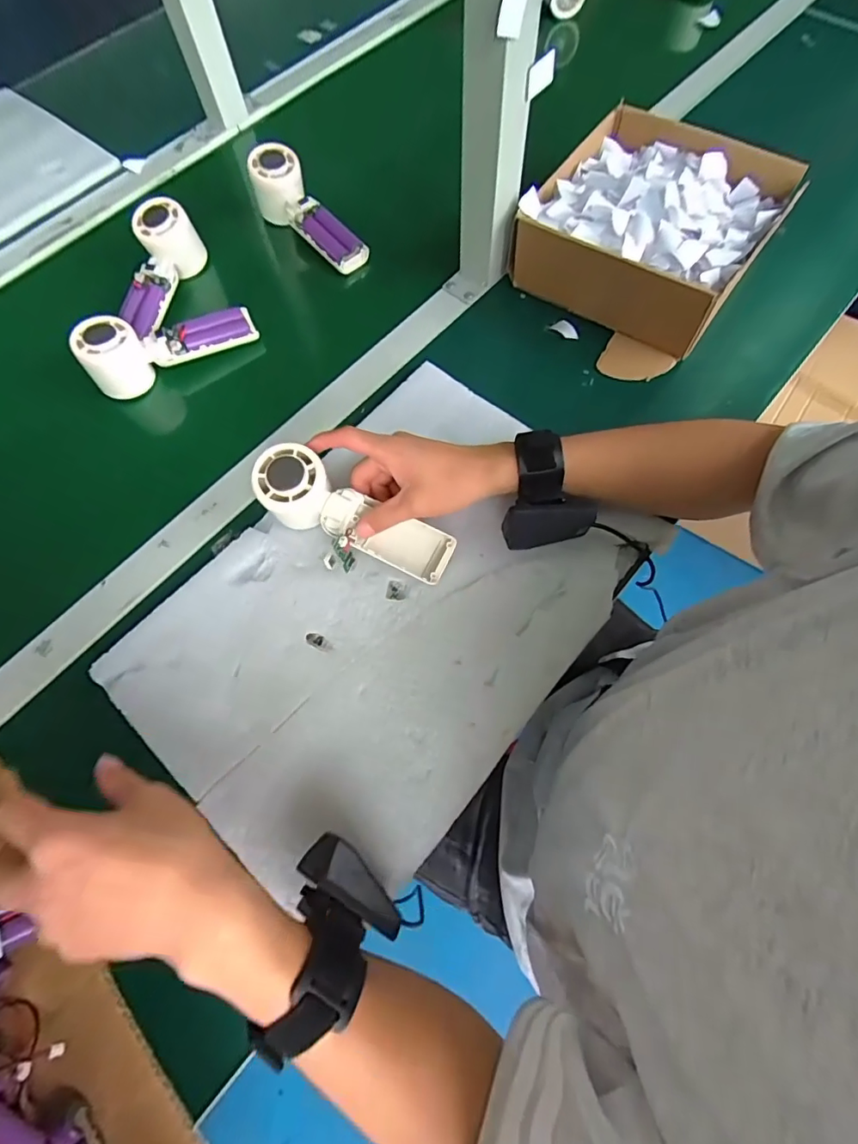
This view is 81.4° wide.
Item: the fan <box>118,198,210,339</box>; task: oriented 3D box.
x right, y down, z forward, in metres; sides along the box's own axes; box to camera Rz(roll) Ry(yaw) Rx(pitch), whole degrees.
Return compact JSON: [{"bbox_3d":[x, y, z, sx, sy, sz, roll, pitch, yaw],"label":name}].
[{"bbox_3d":[-0.292,-0.317,0.535,0.050,0.052,0.140,15,85,8],"label":"fan"}]

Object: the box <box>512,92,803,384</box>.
[{"bbox_3d":[0.214,-0.334,0.500,0.201,0.078,0.241,35,74,14],"label":"box"}]

